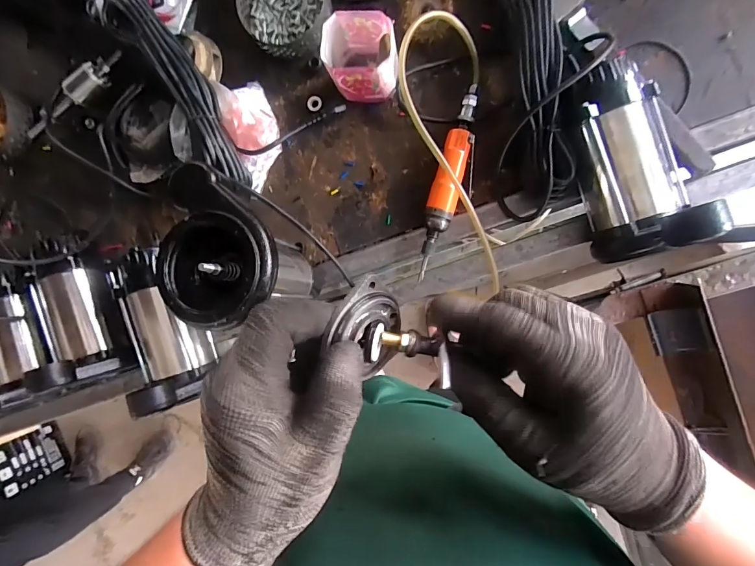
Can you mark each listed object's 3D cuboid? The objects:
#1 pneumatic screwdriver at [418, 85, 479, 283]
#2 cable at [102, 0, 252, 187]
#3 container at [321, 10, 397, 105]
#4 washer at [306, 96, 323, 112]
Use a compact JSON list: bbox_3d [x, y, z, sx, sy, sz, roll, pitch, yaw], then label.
[{"bbox_3d":[0.104,-0.140,0.555,0.048,0.040,0.278,18,94,7],"label":"pneumatic screwdriver"},{"bbox_3d":[-0.289,-0.280,0.551,0.084,0.039,0.330,-38,88,10],"label":"cable"},{"bbox_3d":[-0.023,-0.309,0.539,0.084,0.099,0.083,10,93,7],"label":"container"},{"bbox_3d":[-0.098,-0.278,0.598,0.023,0.010,0.024,4,92,8],"label":"washer"}]

